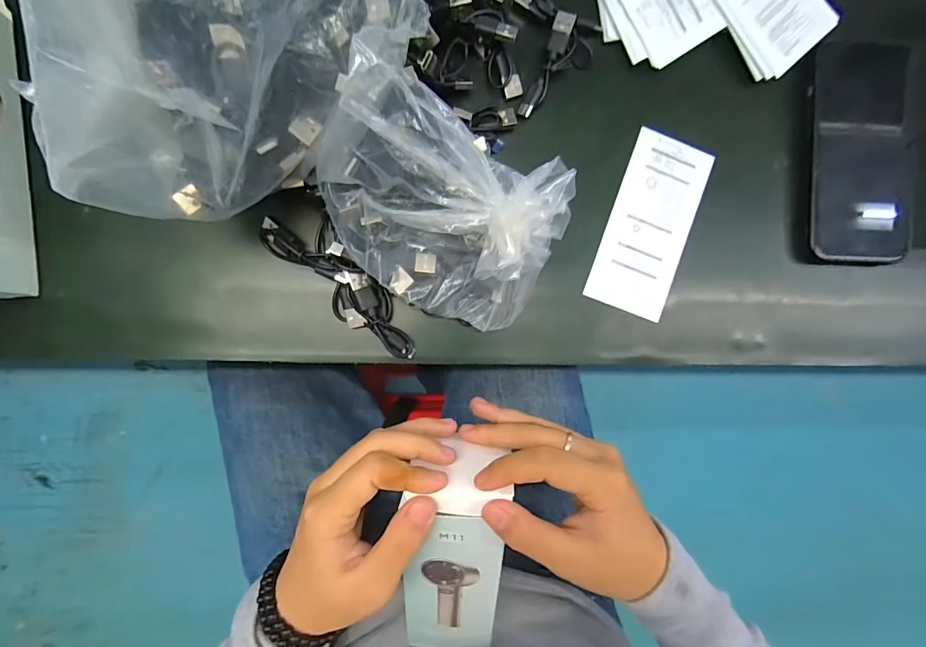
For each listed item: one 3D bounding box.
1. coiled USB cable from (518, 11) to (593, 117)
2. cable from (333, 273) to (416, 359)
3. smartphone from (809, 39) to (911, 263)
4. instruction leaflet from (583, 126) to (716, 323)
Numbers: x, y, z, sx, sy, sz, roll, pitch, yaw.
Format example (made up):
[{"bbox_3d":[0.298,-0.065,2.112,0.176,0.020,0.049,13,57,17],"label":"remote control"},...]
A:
[{"bbox_3d":[0.062,-0.160,0.265,0.030,0.009,0.063,22,85,-4],"label":"coiled USB cable"},{"bbox_3d":[-0.052,-0.002,0.257,0.031,0.010,0.060,-40,103,-3],"label":"cable"},{"bbox_3d":[0.270,-0.114,0.285,0.066,0.015,0.143,-1,86,-5],"label":"smartphone"},{"bbox_3d":[0.125,-0.066,0.282,0.054,0.004,0.119,20,87,-5],"label":"instruction leaflet"}]

